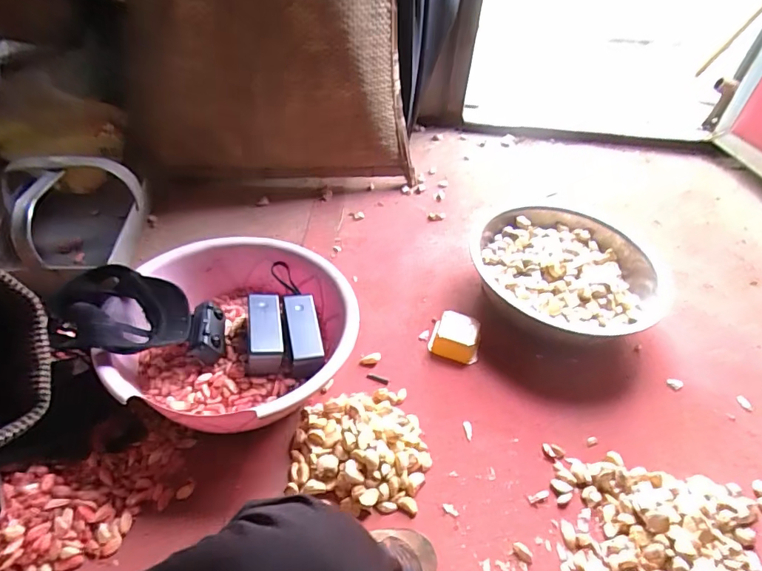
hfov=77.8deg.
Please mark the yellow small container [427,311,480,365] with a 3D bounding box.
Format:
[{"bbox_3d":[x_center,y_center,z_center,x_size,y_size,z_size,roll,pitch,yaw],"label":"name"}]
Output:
[{"bbox_3d":[0.138,0.095,0.872,0.090,0.054,0.081,14,41,9],"label":"yellow small container"}]

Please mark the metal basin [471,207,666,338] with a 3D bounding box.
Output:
[{"bbox_3d":[0.395,-0.024,0.997,0.390,0.102,0.382,3,43,-3],"label":"metal basin"}]

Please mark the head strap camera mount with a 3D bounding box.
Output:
[{"bbox_3d":[-0.352,0.062,0.694,0.226,0.111,0.149,6,43,0],"label":"head strap camera mount"}]

